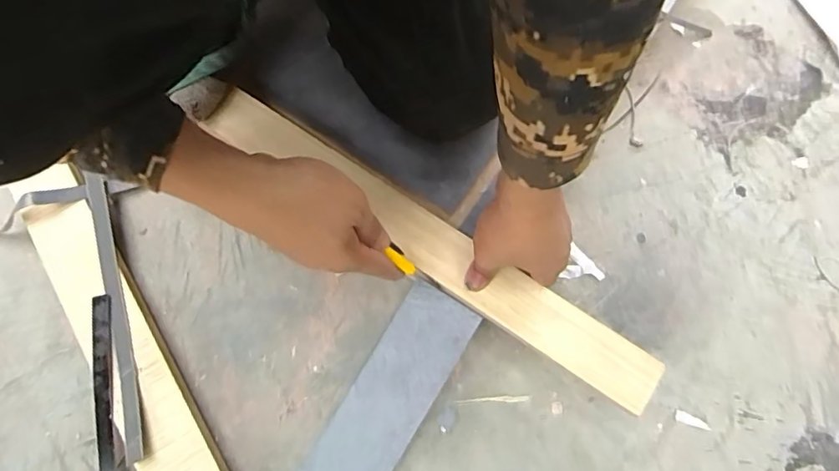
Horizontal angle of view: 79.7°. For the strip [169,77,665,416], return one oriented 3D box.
[{"bbox_3d":[-0.015,-0.007,0.468,0.499,0.012,0.058,35,74,11],"label":"strip"}]

